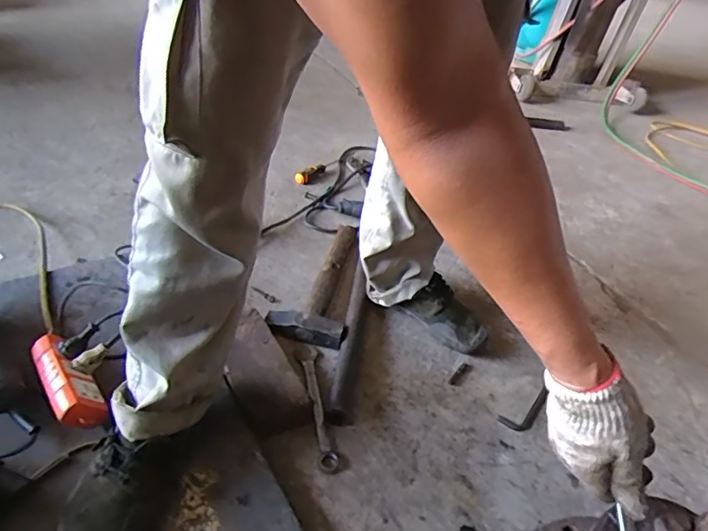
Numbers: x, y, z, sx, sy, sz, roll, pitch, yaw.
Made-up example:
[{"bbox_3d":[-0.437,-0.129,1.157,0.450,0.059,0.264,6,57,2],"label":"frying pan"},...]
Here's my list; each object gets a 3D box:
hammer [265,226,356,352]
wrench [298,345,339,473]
[{"bbox_3d":[-0.062,0.021,0.985,0.136,0.038,0.335,12,39,2],"label":"hammer"},{"bbox_3d":[-0.059,0.215,0.782,0.030,0.014,0.235,-2,41,-14],"label":"wrench"}]

